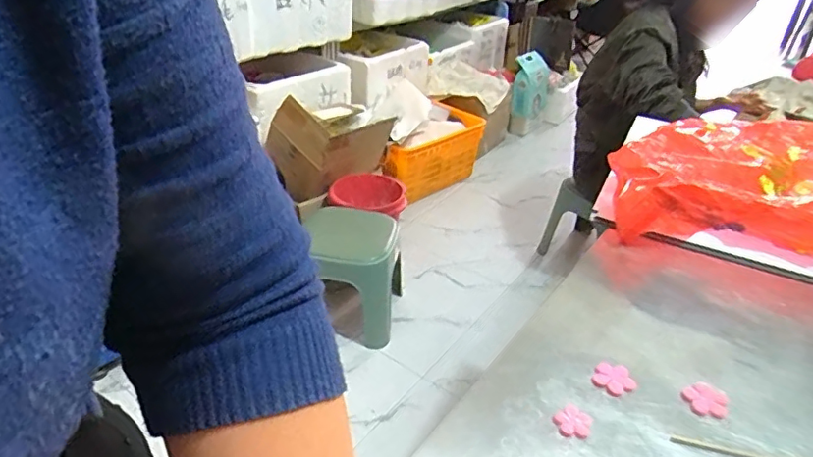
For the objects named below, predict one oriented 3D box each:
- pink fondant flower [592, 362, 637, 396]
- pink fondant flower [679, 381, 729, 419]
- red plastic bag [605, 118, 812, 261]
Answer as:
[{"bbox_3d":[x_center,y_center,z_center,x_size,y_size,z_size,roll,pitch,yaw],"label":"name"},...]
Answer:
[{"bbox_3d":[0.178,0.129,0.483,0.032,0.009,0.031,3,32,-2],"label":"pink fondant flower"},{"bbox_3d":[0.252,0.144,0.469,0.036,0.004,0.032,-5,33,-14],"label":"pink fondant flower"},{"bbox_3d":[0.511,-0.050,0.735,0.431,0.096,0.394,18,35,22],"label":"red plastic bag"}]

